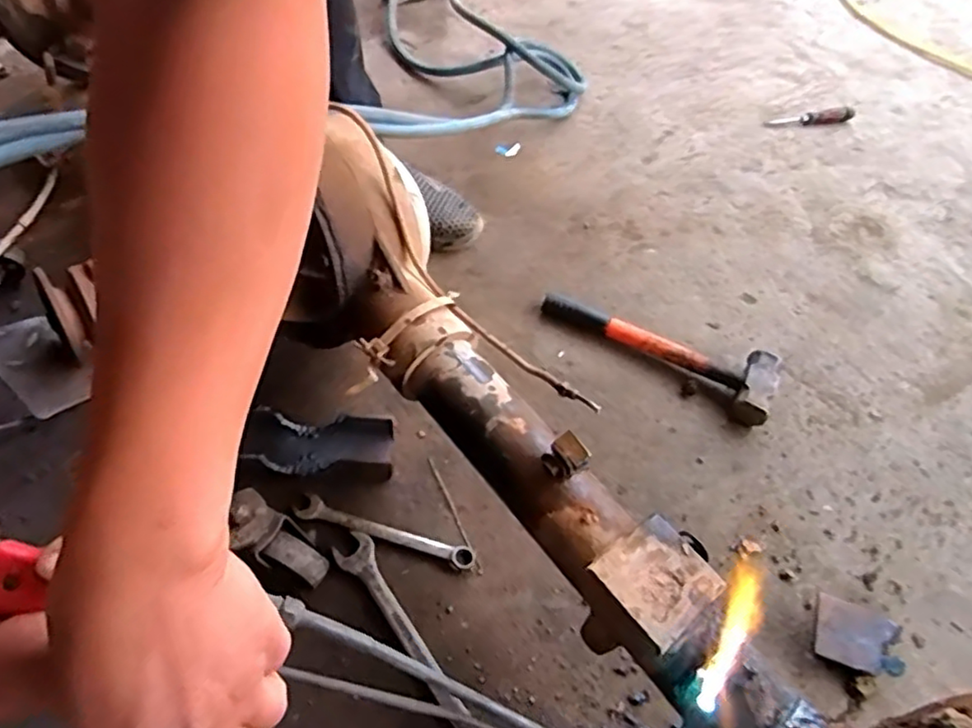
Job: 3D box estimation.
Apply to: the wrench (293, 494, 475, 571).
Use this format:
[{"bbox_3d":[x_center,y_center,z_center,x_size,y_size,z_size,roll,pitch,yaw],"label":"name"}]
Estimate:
[{"bbox_3d":[-0.112,0.186,0.707,0.204,0.008,0.028,17,56,7],"label":"wrench"}]

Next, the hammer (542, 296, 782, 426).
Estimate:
[{"bbox_3d":[0.235,-0.034,0.872,0.325,0.042,0.095,30,58,15],"label":"hammer"}]

